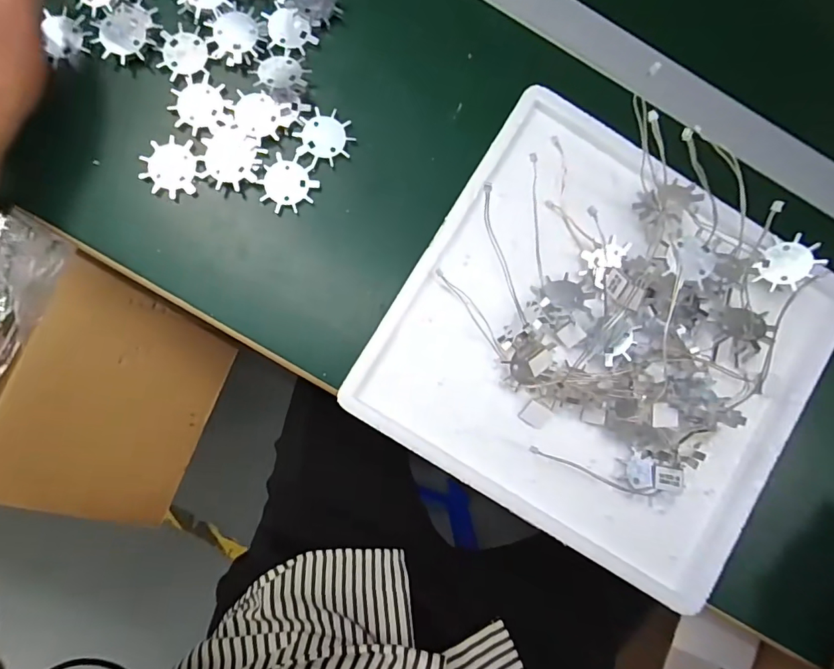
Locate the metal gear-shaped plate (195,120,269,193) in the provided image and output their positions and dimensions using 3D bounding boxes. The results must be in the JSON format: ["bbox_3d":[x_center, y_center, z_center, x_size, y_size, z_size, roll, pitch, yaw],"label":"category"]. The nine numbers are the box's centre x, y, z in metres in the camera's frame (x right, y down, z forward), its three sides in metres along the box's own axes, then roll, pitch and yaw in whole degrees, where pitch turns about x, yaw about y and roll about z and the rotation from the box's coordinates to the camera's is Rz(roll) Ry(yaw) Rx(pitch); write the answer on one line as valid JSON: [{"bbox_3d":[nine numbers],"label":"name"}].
[{"bbox_3d":[-0.125,-0.117,0.314,0.042,0.006,0.040,0,86,-6],"label":"metal gear-shaped plate"}]

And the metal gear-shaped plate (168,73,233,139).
[{"bbox_3d":[-0.146,-0.154,0.315,0.037,0.004,0.037,0,86,-6],"label":"metal gear-shaped plate"}]

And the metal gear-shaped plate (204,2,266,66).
[{"bbox_3d":[-0.122,-0.202,0.319,0.038,0.007,0.038,0,86,-6],"label":"metal gear-shaped plate"}]

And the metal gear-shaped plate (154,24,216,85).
[{"bbox_3d":[-0.156,-0.190,0.317,0.036,0.004,0.034,0,86,-6],"label":"metal gear-shaped plate"}]

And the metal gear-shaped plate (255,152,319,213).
[{"bbox_3d":[-0.087,-0.100,0.318,0.036,0.004,0.035,0,87,-8],"label":"metal gear-shaped plate"}]

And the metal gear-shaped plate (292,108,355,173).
[{"bbox_3d":[-0.064,-0.134,0.322,0.041,0.005,0.037,-13,87,-7],"label":"metal gear-shaped plate"}]

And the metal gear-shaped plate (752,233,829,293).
[{"bbox_3d":[0.245,-0.047,0.313,0.037,0.006,0.033,-45,56,29],"label":"metal gear-shaped plate"}]

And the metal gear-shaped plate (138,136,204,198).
[{"bbox_3d":[-0.162,-0.111,0.310,0.035,0.004,0.038,0,86,-6],"label":"metal gear-shaped plate"}]

